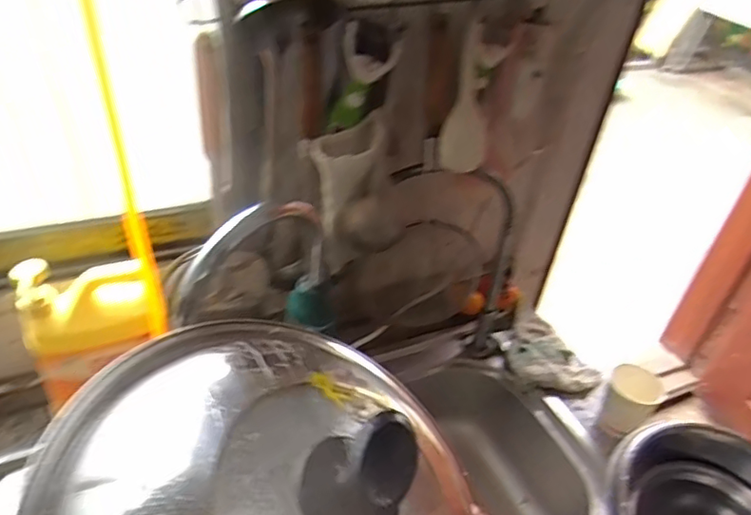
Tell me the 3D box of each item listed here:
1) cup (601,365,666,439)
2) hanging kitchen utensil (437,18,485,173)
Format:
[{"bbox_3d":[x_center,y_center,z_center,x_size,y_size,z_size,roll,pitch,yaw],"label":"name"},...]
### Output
[{"bbox_3d":[0.356,0.205,0.835,0.068,0.094,0.062,5,37,-4],"label":"cup"},{"bbox_3d":[0.127,-0.201,0.776,0.071,0.177,0.016,15,0,-32],"label":"hanging kitchen utensil"}]

